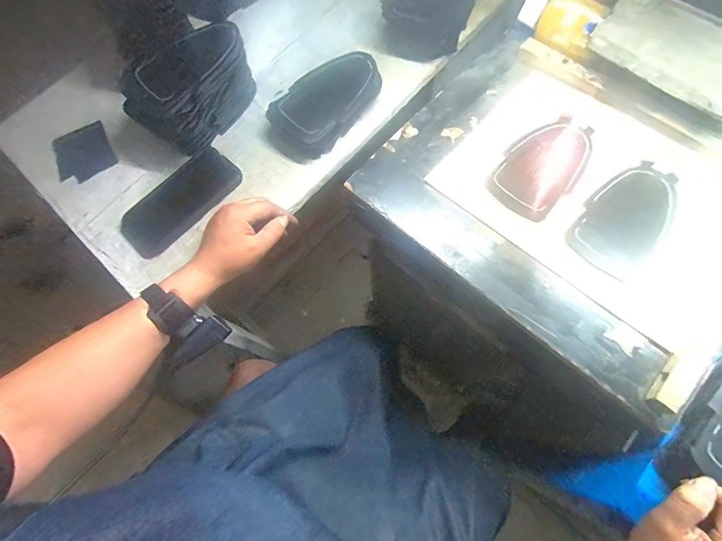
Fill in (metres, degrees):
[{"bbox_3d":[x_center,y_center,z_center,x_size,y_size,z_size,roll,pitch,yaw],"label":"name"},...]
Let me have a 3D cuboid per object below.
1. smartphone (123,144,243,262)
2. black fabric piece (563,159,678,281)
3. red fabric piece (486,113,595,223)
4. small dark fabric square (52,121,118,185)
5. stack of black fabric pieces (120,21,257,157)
[{"bbox_3d":[-0.250,-0.096,0.525,0.082,0.009,0.171,44,84,11],"label":"smartphone"},{"bbox_3d":[0.323,-0.066,0.454,0.156,0.005,0.087,-44,73,-11],"label":"black fabric piece"},{"bbox_3d":[0.236,-0.137,0.486,0.089,0.004,0.158,42,78,17],"label":"red fabric piece"},{"bbox_3d":[-0.425,-0.180,0.575,0.086,0.008,0.105,-33,71,-2],"label":"small dark fabric square"},{"bbox_3d":[-0.228,-0.251,0.522,0.075,0.110,0.178,36,77,16],"label":"stack of black fabric pieces"}]

